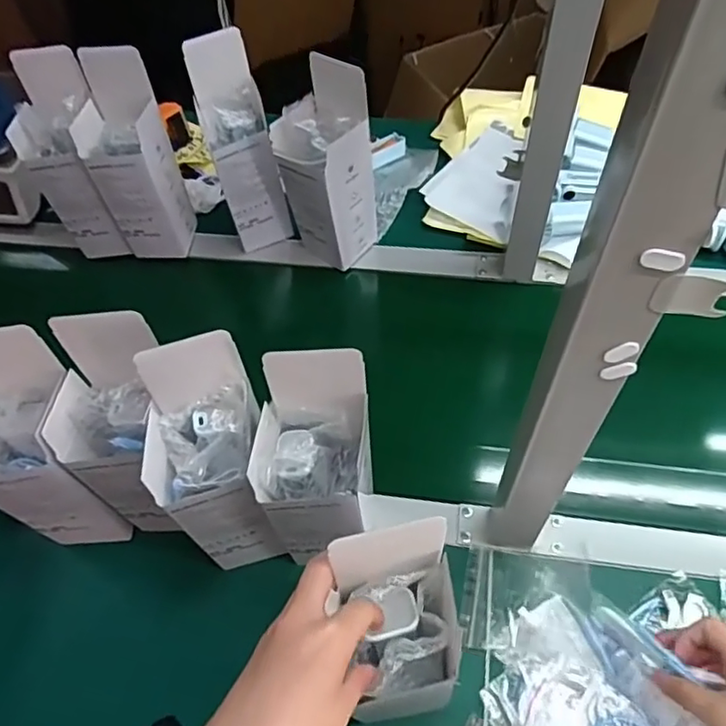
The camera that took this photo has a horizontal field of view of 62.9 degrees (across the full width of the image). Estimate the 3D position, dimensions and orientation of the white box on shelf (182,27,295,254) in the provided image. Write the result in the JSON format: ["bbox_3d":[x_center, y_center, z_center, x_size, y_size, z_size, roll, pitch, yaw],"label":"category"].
[{"bbox_3d":[-0.148,-0.258,0.724,0.075,0.232,0.082,-20,57,-10],"label":"white box on shelf"}]

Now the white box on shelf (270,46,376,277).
[{"bbox_3d":[-0.045,-0.223,0.694,0.092,0.229,0.086,38,66,25],"label":"white box on shelf"}]

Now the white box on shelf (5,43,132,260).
[{"bbox_3d":[-0.353,-0.244,0.731,0.088,0.237,0.079,1,56,4],"label":"white box on shelf"}]

